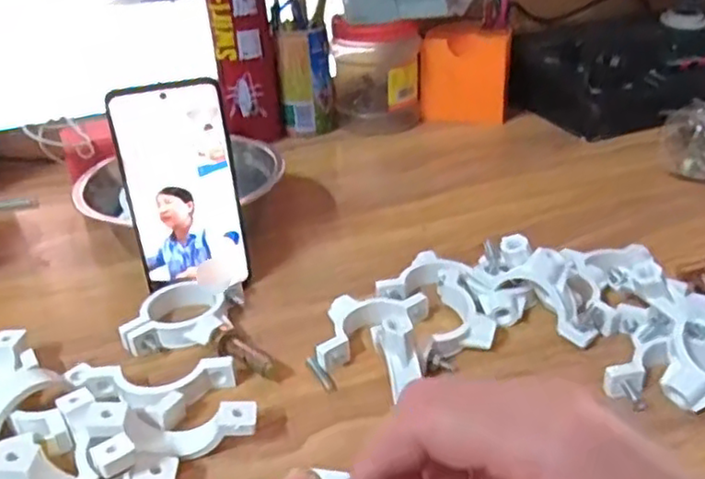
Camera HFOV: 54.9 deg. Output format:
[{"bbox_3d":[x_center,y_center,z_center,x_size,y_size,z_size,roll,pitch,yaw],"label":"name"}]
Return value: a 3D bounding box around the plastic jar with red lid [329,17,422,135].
[{"bbox_3d":[0.028,-0.197,0.797,0.100,0.128,0.101,-3,30,2],"label":"plastic jar with red lid"}]

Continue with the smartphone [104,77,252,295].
[{"bbox_3d":[-0.119,-0.034,0.479,0.074,0.149,0.004,-12,24,-12],"label":"smartphone"}]

